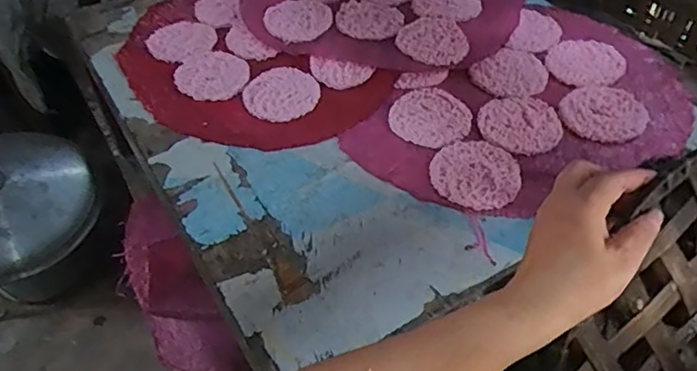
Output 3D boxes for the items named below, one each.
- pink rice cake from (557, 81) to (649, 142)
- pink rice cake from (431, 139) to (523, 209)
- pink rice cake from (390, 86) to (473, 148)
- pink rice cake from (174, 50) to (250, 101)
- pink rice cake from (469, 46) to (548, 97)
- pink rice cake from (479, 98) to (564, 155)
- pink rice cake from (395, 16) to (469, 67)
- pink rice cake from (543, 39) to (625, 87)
[{"bbox_3d":[0.254,-0.074,0.570,0.079,0.006,0.077,3,47,2],"label":"pink rice cake"},{"bbox_3d":[0.116,-0.013,0.519,0.076,0.007,0.081,0,51,0],"label":"pink rice cake"},{"bbox_3d":[0.081,-0.067,0.569,0.076,0.004,0.078,1,47,-1],"label":"pink rice cake"},{"bbox_3d":[-0.148,-0.124,0.623,0.075,0.009,0.076,-9,48,-9],"label":"pink rice cake"},{"bbox_3d":[0.177,-0.120,0.616,0.087,0.006,0.072,-33,56,-27],"label":"pink rice cake"},{"bbox_3d":[0.168,-0.059,0.559,0.078,0.004,0.076,0,51,0],"label":"pink rice cake"},{"bbox_3d":[0.096,-0.164,0.643,0.076,0.008,0.080,1,47,-1],"label":"pink rice cake"},{"bbox_3d":[0.260,-0.136,0.626,0.078,0.010,0.086,33,55,26],"label":"pink rice cake"}]

